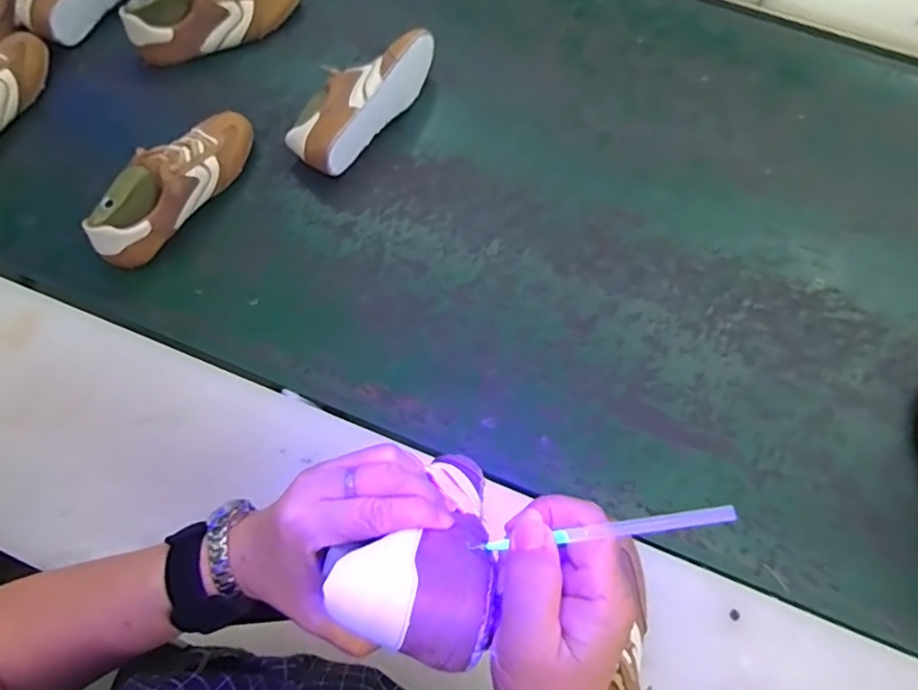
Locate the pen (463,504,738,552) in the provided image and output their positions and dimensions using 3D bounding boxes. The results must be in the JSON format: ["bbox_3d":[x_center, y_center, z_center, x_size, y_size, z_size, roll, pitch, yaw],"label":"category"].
[{"bbox_3d":[0.062,0.086,0.264,0.120,0.007,0.008,-16,67,23],"label":"pen"}]

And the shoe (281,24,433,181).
[{"bbox_3d":[-0.135,-0.344,0.799,0.090,0.084,0.247,34,70,12],"label":"shoe"}]

